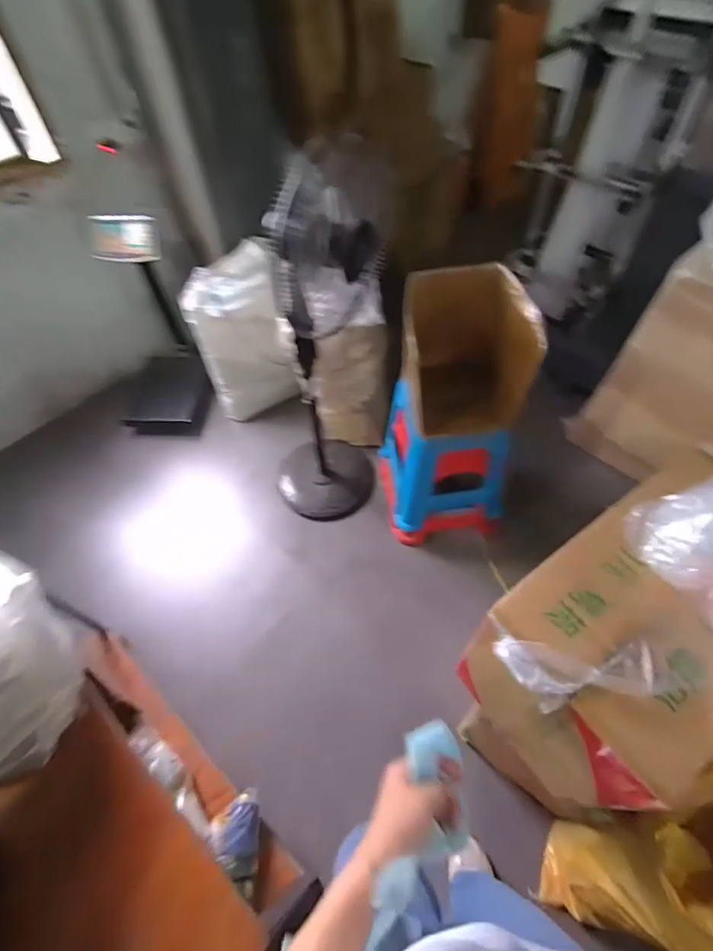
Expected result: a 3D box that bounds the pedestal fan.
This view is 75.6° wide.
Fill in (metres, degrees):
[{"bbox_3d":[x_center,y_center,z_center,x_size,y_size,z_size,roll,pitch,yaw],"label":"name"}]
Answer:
[{"bbox_3d":[-0.121,-0.250,1.428,0.363,1.238,0.342,-13,55,-5],"label":"pedestal fan"}]

